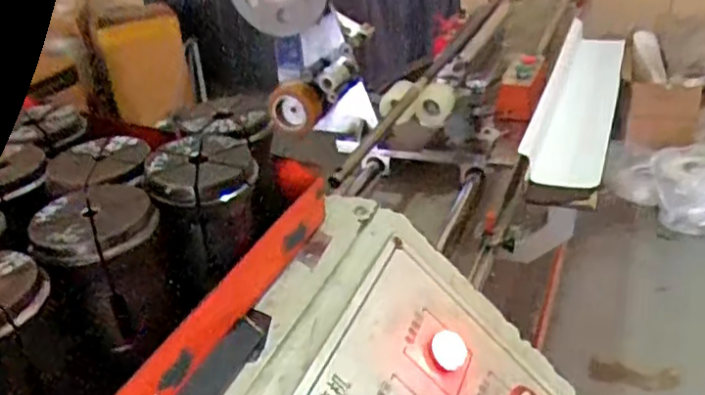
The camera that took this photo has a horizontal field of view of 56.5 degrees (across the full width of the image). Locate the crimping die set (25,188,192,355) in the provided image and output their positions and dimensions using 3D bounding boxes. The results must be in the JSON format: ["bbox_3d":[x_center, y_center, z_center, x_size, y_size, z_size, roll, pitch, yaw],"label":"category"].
[{"bbox_3d":[-0.146,0.044,0.398,0.069,0.082,0.067,-21,34,-27],"label":"crimping die set"}]

